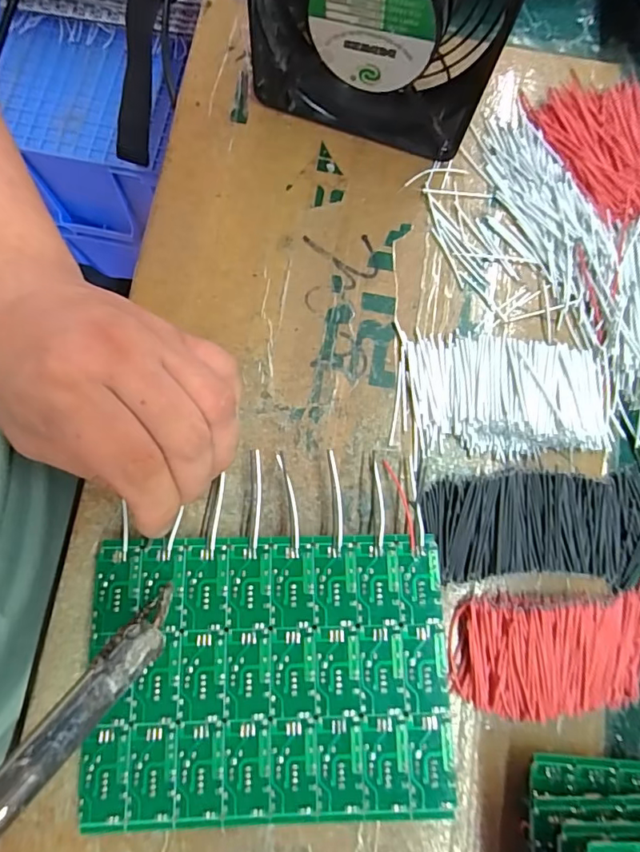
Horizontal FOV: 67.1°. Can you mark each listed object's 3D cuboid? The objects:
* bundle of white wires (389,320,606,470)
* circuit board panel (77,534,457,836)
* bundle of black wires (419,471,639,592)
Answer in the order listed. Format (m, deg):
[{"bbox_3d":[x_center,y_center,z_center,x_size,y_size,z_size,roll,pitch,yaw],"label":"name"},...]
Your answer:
[{"bbox_3d":[0.094,-0.016,0.246,0.109,0.016,0.063,4,79,-1],"label":"bundle of white wires"},{"bbox_3d":[-0.021,0.108,0.211,0.152,0.006,0.113,-1,79,-2],"label":"circuit board panel"},{"bbox_3d":[0.113,0.050,0.235,0.121,0.013,0.053,-2,79,-2],"label":"bundle of black wires"}]

